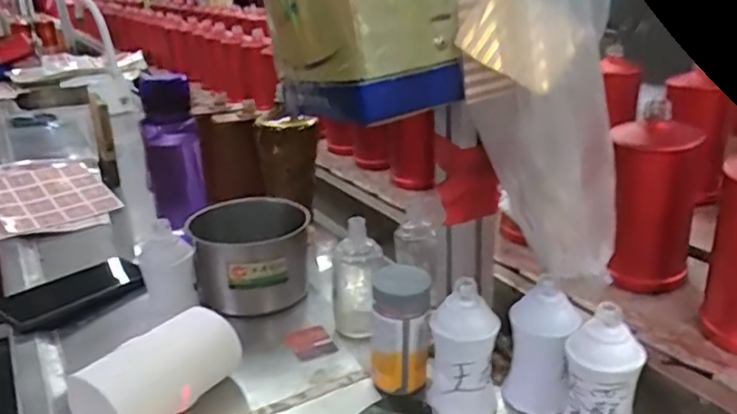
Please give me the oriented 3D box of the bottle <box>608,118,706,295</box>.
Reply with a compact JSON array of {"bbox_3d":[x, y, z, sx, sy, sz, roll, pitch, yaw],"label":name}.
[{"bbox_3d":[0.289,0.000,0.638,0.075,0.169,0.069,8,27,25],"label":"bottle"}]

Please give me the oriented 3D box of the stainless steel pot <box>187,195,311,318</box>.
[{"bbox_3d":[-0.136,0.057,0.736,0.129,0.098,0.139,-3,24,1],"label":"stainless steel pot"}]

